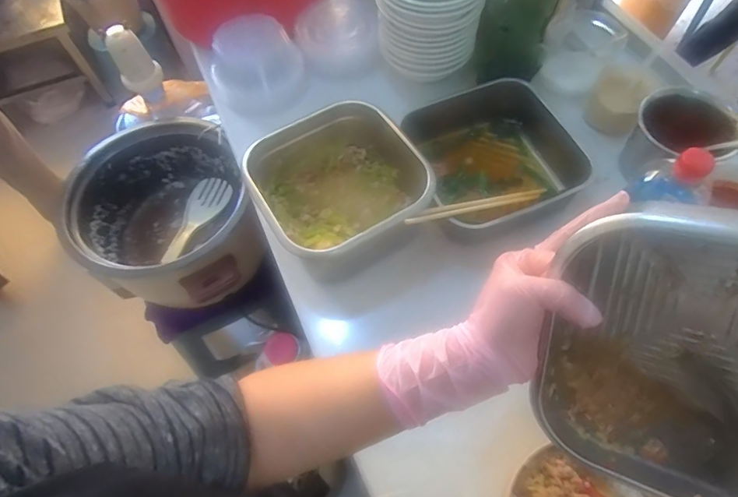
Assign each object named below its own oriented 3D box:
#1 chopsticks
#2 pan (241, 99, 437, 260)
[{"bbox_3d":[0.135,-0.052,0.523,0.223,0.009,0.015,-13,59,-31],"label":"chopsticks"},{"bbox_3d":[-0.025,-0.068,0.534,0.190,0.100,0.182,-23,63,-10],"label":"pan"}]

